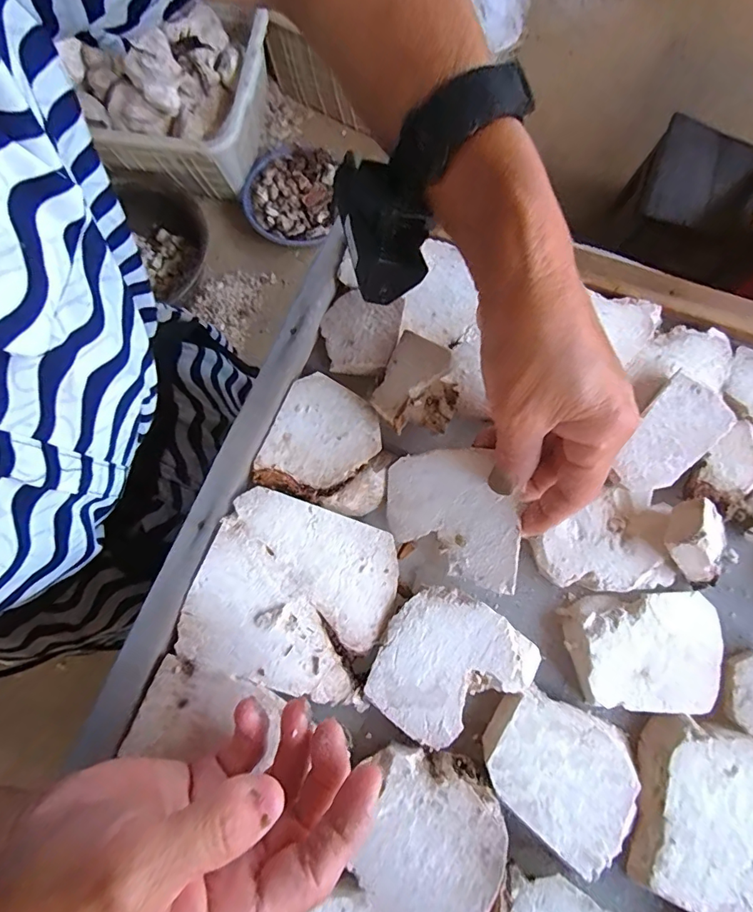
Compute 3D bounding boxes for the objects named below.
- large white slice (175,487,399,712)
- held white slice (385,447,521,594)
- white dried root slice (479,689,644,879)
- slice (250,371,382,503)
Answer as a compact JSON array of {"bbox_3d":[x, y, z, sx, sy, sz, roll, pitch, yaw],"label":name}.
[{"bbox_3d":[-0.046,0.076,0.261,0.103,0.011,0.097,19,75,4],"label":"large white slice"},{"bbox_3d":[0.042,0.036,0.270,0.073,0.004,0.077,-4,88,21],"label":"held white slice"},{"bbox_3d":[0.096,0.165,0.248,0.077,0.011,0.064,32,77,8],"label":"white dried root slice"},{"bbox_3d":[-0.033,-0.009,0.286,0.062,0.008,0.074,21,76,5],"label":"slice"}]

